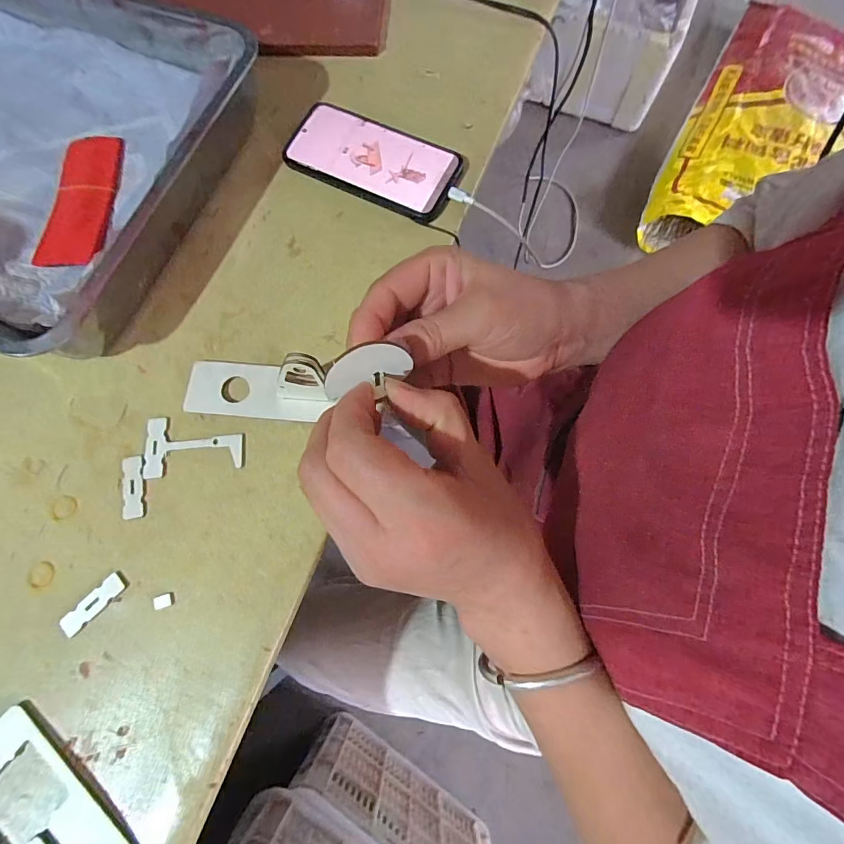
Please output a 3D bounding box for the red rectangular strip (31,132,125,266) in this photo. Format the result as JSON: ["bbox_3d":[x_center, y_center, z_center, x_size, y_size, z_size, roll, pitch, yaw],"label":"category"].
[{"bbox_3d":[-0.316,-0.208,0.411,0.054,0.005,0.142,2,75,2],"label":"red rectangular strip"}]

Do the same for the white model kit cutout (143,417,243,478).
[{"bbox_3d":[-0.183,0.017,0.353,0.078,0.004,0.048,-6,75,0],"label":"white model kit cutout"}]

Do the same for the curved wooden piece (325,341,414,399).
[{"bbox_3d":[-0.028,-0.026,0.215,0.043,0.029,0.004,-18,59,-2],"label":"curved wooden piece"}]

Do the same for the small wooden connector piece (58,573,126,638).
[{"bbox_3d":[-0.240,0.133,0.322,0.017,0.004,0.050,43,80,12],"label":"small wooden connector piece"}]

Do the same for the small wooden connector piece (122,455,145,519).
[{"bbox_3d":[-0.226,0.051,0.345,0.017,0.004,0.049,-11,75,-1],"label":"small wooden connector piece"}]

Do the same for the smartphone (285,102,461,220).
[{"bbox_3d":[-0.048,-0.246,0.416,0.165,0.012,0.084,26,77,9],"label":"smartphone"}]

